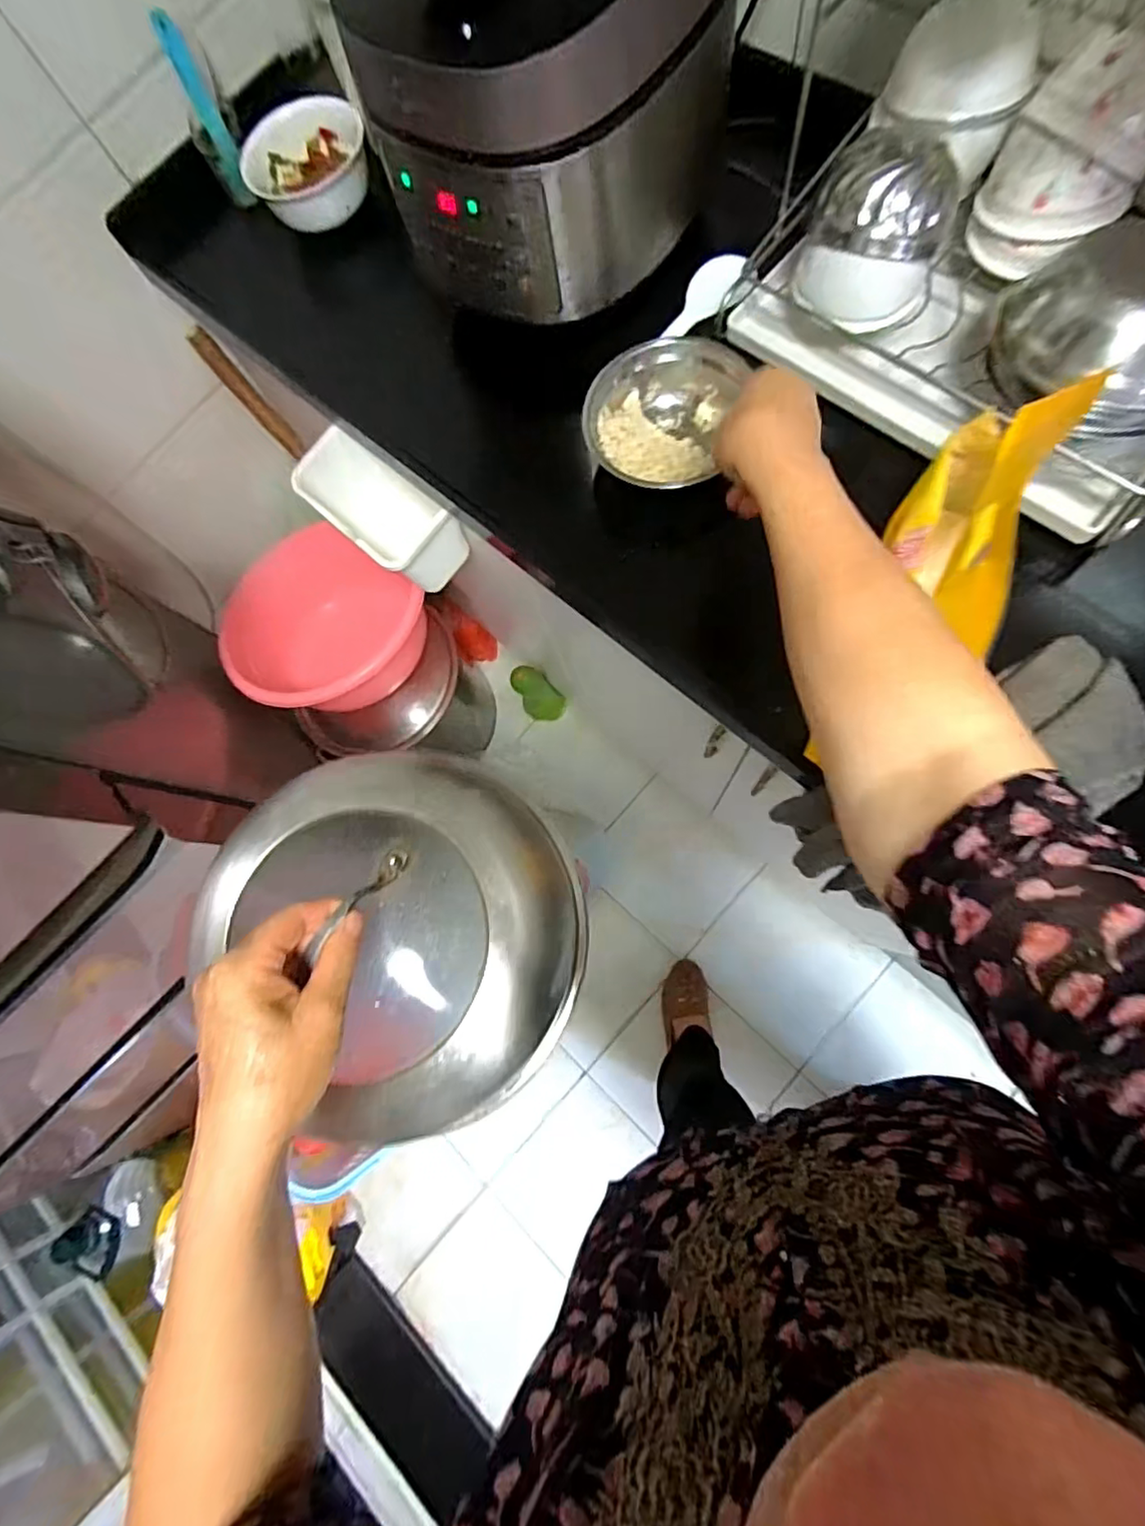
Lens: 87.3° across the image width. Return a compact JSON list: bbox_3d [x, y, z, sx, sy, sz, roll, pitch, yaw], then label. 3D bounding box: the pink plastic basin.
[{"bbox_3d":[-0.427,-0.233,1.029,0.261,0.129,0.306,43,83,7],"label":"pink plastic basin"}]

